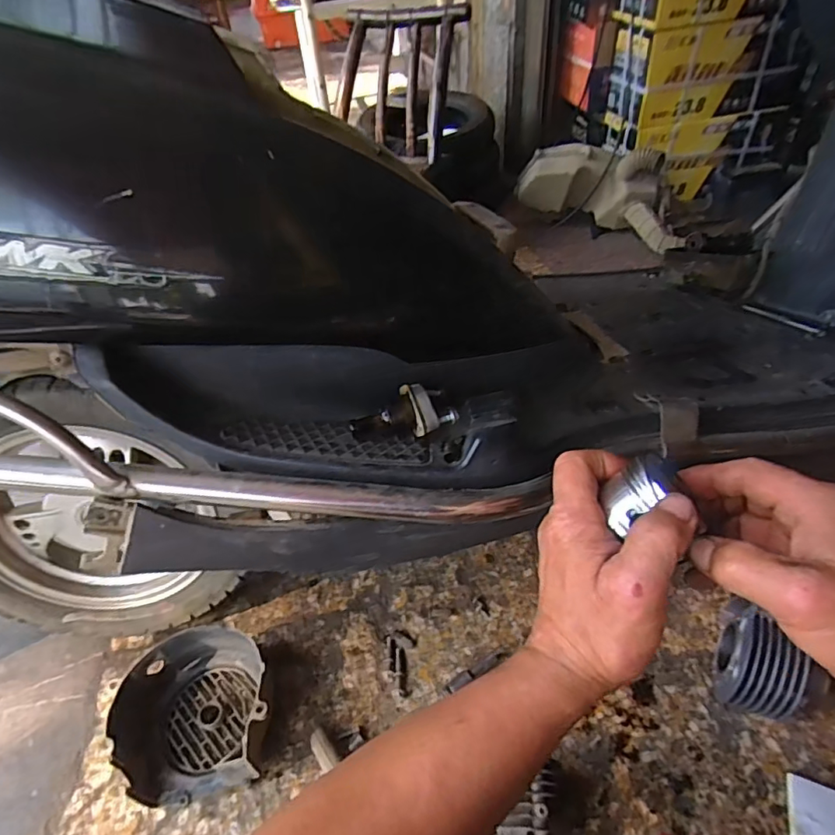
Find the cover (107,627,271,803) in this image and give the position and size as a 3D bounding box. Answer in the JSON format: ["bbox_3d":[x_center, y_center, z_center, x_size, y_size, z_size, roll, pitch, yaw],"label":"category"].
[{"bbox_3d":[-0.259,0.341,0.631,0.172,0.079,0.160,-24,47,-18],"label":"cover"}]

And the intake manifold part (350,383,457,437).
[{"bbox_3d":[-0.008,-0.001,0.384,0.075,0.028,0.041,-25,48,-19],"label":"intake manifold part"}]

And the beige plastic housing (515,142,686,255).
[{"bbox_3d":[0.458,-0.567,1.346,0.384,0.183,0.128,26,52,28],"label":"beige plastic housing"}]

